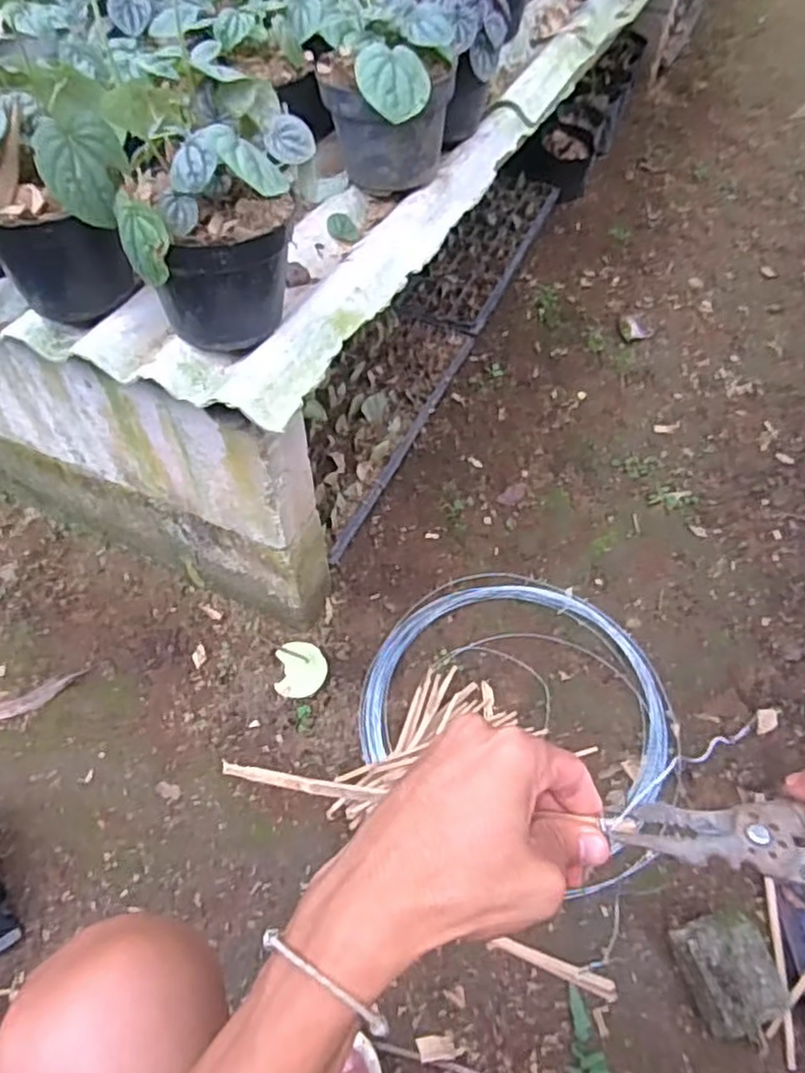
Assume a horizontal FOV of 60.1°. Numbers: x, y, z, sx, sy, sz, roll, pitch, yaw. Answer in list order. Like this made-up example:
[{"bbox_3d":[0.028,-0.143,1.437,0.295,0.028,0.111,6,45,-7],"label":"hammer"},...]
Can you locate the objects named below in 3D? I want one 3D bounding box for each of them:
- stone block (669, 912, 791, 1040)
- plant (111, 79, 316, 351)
[{"bbox_3d":[0.316,0.418,0.667,0.078,0.051,0.094,-16,54,-11],"label":"stone block"},{"bbox_3d":[-0.129,-0.237,0.527,0.128,0.161,0.146,0,54,-1],"label":"plant"}]

